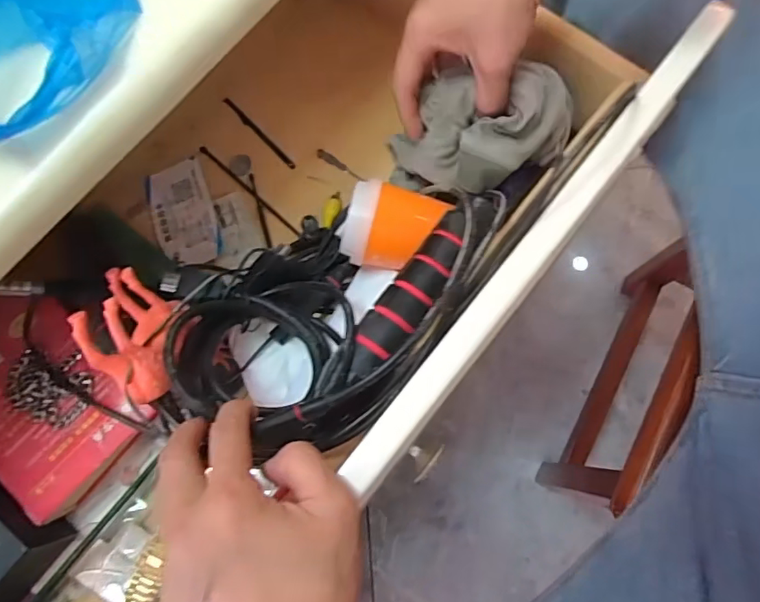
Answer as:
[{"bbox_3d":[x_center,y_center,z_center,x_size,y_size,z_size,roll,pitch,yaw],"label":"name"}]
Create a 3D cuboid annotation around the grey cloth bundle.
[{"bbox_3d":[0.069,-0.115,0.372,0.117,0.065,0.077,9,76,3],"label":"grey cloth bundle"}]

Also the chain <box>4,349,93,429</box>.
[{"bbox_3d":[-0.210,0.052,0.340,0.053,0.010,0.044,19,77,6],"label":"chain"}]

